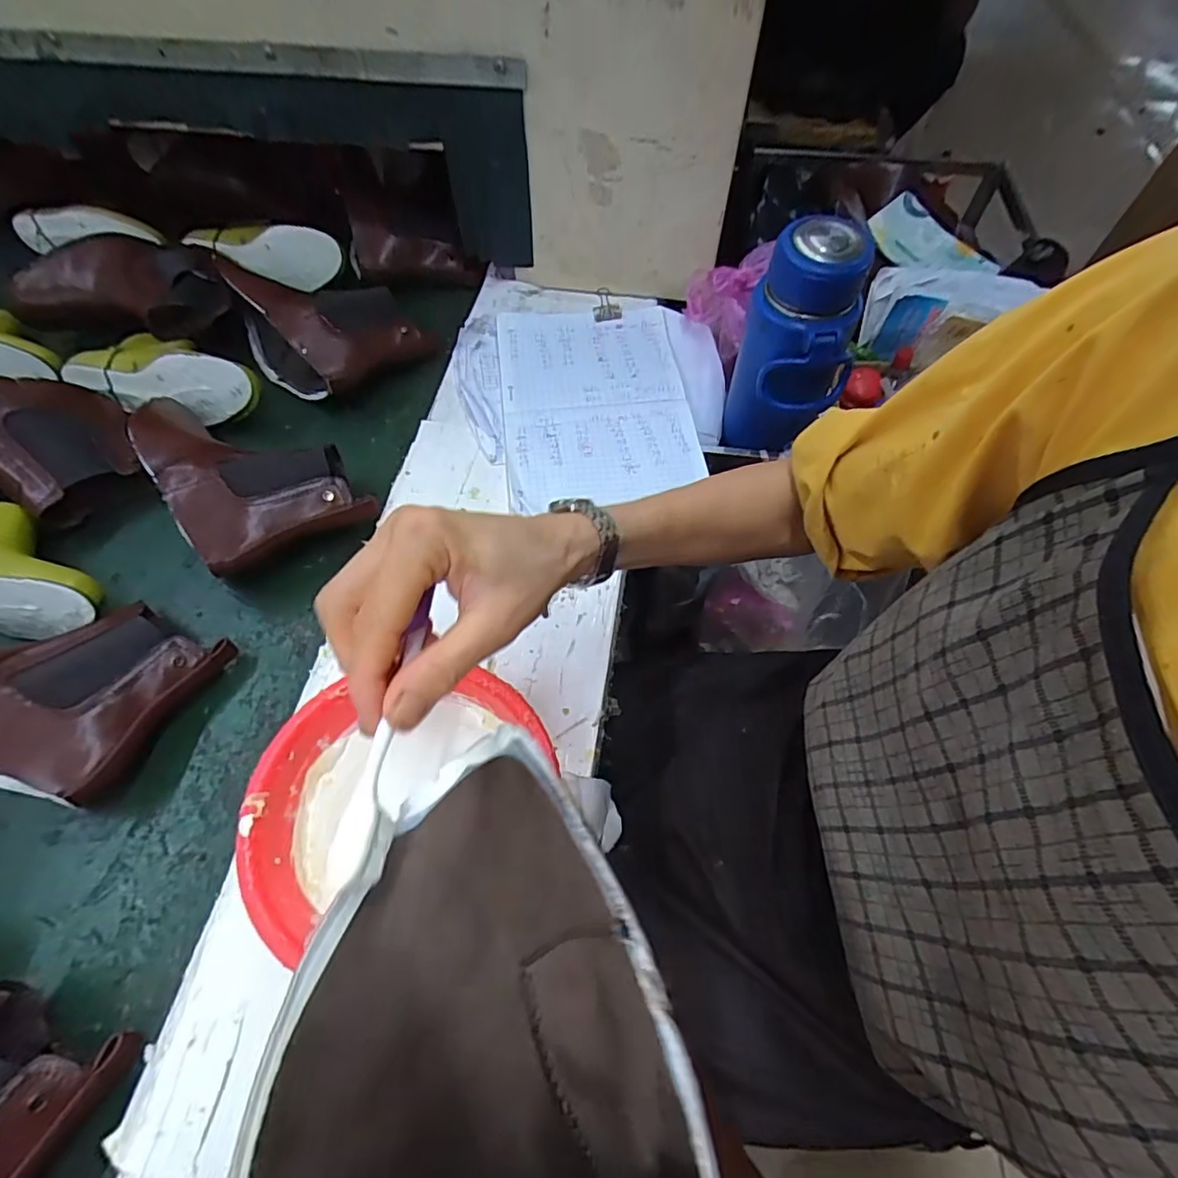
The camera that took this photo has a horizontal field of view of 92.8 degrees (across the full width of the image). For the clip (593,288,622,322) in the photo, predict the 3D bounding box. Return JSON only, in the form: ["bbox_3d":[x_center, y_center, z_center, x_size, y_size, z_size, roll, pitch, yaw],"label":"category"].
[{"bbox_3d":[0.023,-0.355,0.701,0.034,0.016,0.057,0,60,-2],"label":"clip"}]

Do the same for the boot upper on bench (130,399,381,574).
[{"bbox_3d":[-0.342,-0.129,0.565,0.147,0.085,0.252,-33,66,-19],"label":"boot upper on bench"}]

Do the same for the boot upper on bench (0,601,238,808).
[{"bbox_3d":[-0.437,0.065,0.454,0.207,0.099,0.172,27,63,13],"label":"boot upper on bench"}]

